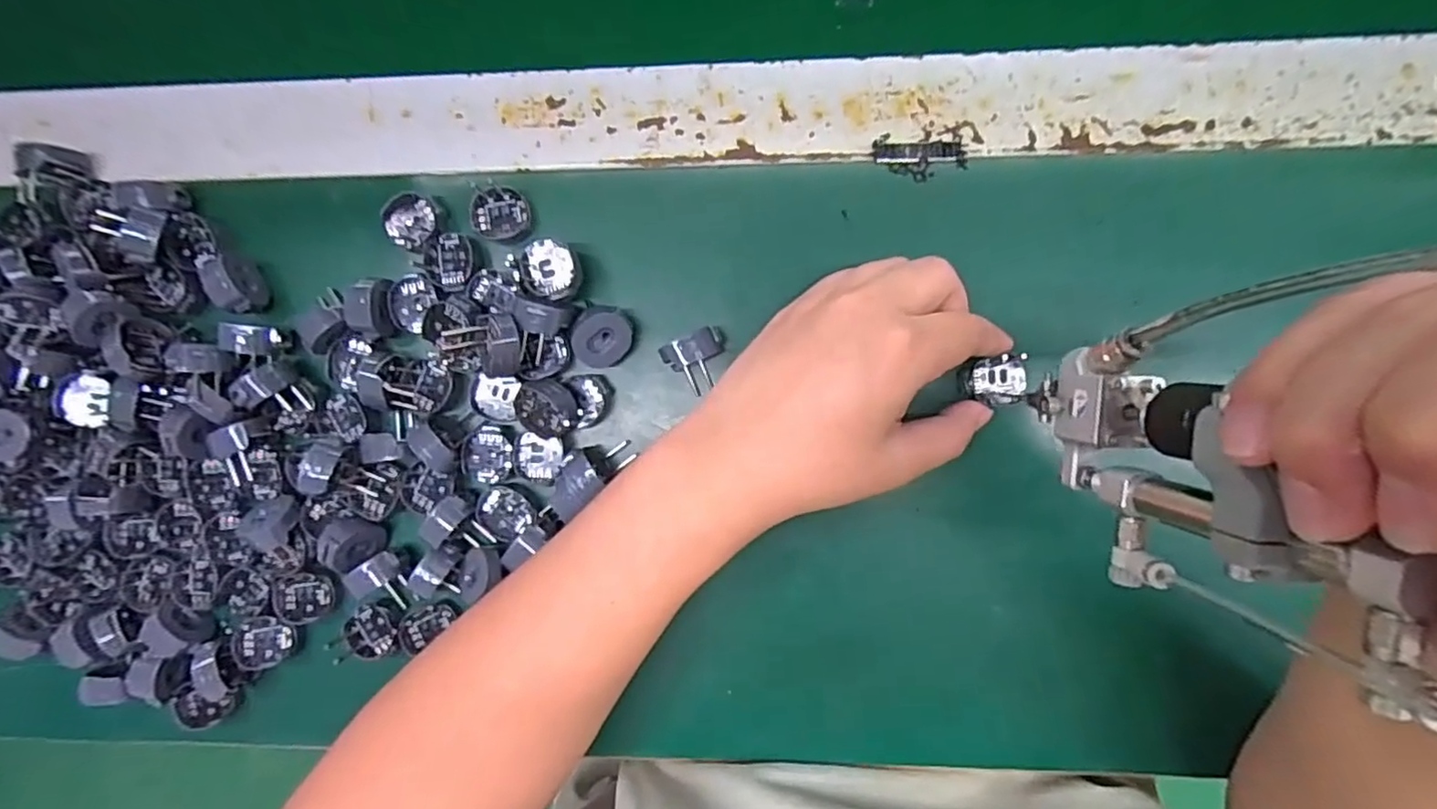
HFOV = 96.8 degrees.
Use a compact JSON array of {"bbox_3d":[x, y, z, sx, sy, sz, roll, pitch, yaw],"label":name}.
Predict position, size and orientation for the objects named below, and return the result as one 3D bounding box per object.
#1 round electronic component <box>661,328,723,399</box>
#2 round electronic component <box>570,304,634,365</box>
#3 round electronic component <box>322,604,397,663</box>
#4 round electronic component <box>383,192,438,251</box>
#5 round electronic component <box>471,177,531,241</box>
[{"bbox_3d":[-0.009,-0.021,0.304,0.029,0.021,0.025,-28,90,4],"label":"round electronic component"},{"bbox_3d":[-0.056,-0.033,0.306,0.028,0.013,0.028,19,96,-14],"label":"round electronic component"},{"bbox_3d":[-0.177,0.116,0.319,0.028,0.015,0.026,0,91,4],"label":"round electronic component"},{"bbox_3d":[-0.151,-0.090,0.313,0.026,0.006,0.026,0,91,4],"label":"round electronic component"},{"bbox_3d":[-0.107,-0.094,0.311,0.027,0.010,0.026,0,91,4],"label":"round electronic component"}]

